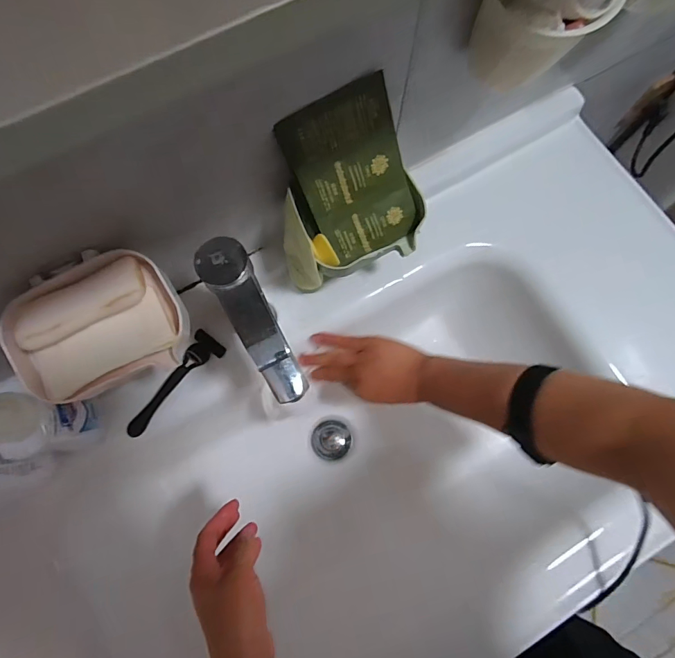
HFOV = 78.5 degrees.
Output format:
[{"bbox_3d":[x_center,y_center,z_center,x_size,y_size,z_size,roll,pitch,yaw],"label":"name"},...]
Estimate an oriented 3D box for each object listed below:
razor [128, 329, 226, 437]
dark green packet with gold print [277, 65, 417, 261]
[{"bbox_3d":[-0.184,0.064,0.470,0.038,0.021,0.134,36,78,10],"label":"razor"},{"bbox_3d":[0.018,-0.136,0.382,0.099,0.147,0.009,-30,42,-5],"label":"dark green packet with gold print"}]

